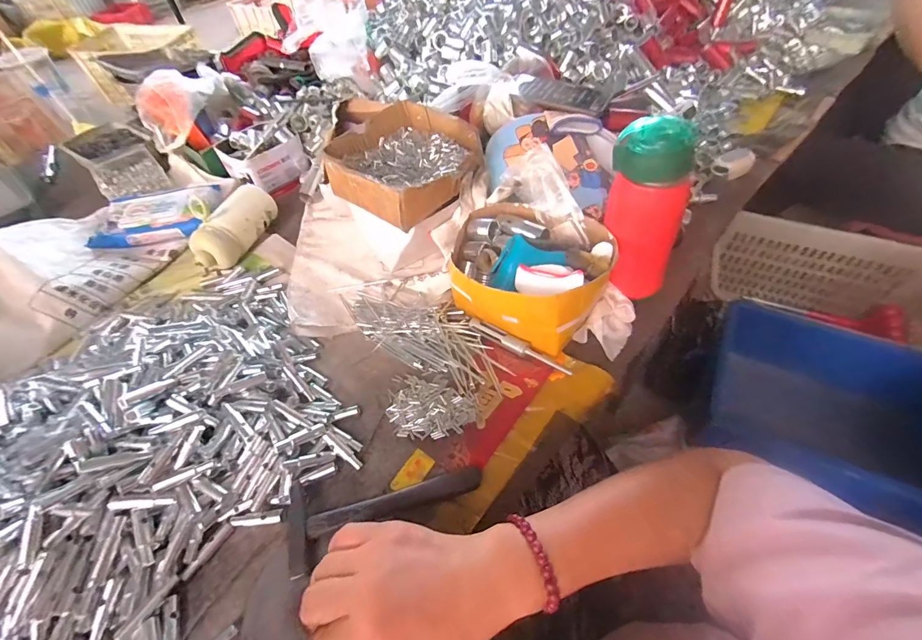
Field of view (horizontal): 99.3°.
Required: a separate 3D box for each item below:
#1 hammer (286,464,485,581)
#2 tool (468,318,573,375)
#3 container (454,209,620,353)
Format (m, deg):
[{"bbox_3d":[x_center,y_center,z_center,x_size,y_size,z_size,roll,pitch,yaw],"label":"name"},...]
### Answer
[{"bbox_3d":[-0.068,0.164,0.363,0.174,0.027,0.069,-17,52,-9],"label":"hammer"},{"bbox_3d":[0.066,0.030,0.460,0.134,0.014,0.016,29,59,24],"label":"tool"},{"bbox_3d":[0.079,-0.058,0.471,0.176,0.091,0.138,24,57,21],"label":"container"}]

